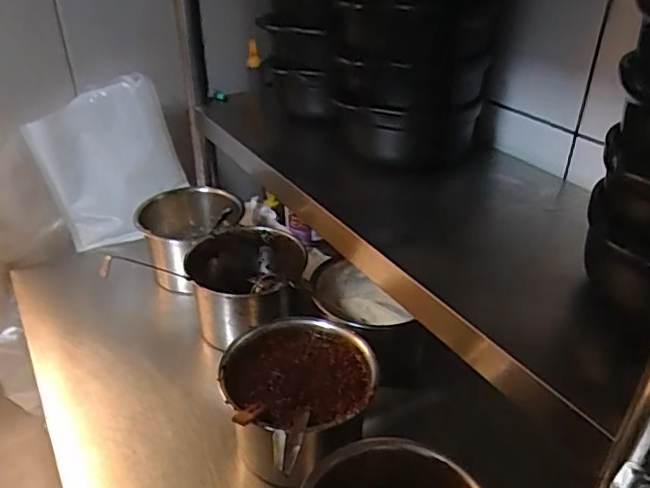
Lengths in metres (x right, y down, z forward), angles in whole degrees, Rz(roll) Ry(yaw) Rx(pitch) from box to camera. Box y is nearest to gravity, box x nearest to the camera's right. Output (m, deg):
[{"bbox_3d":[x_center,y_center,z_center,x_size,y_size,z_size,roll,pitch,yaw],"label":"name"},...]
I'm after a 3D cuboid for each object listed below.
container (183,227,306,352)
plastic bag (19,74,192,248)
[{"bbox_3d":[-0.103,0.054,0.737,0.154,0.089,0.157,-3,33,-5],"label":"container"},{"bbox_3d":[-0.343,-0.125,0.898,0.203,0.237,0.021,-19,19,-6],"label":"plastic bag"}]

